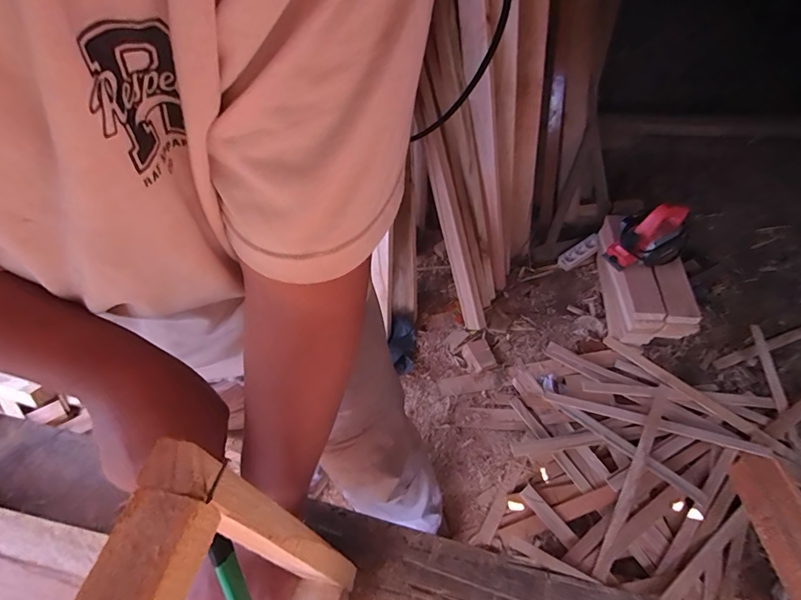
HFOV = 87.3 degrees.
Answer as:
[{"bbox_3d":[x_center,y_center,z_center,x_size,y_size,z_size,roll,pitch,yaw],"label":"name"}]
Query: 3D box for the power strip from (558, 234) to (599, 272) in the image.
[{"bbox_3d":[0.644,-0.170,1.517,0.158,0.034,0.067,-40,44,24],"label":"power strip"}]

